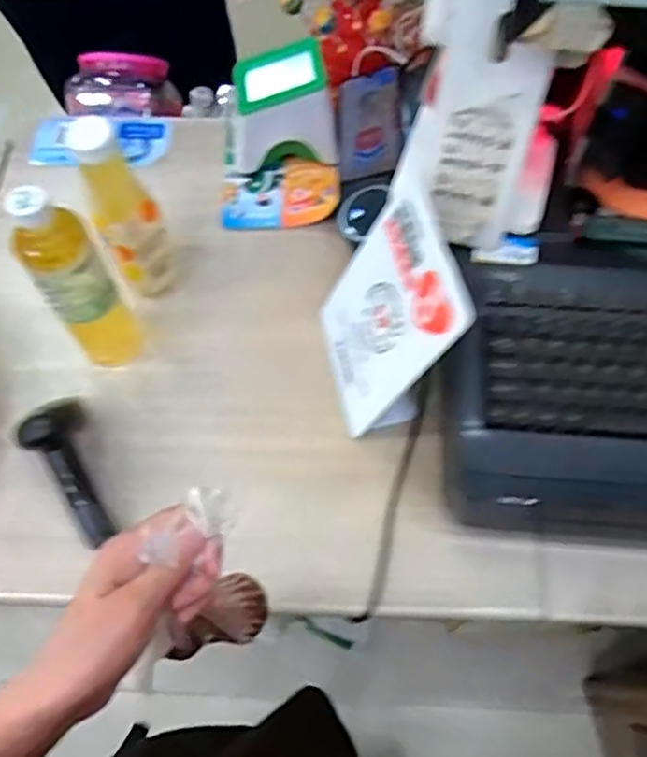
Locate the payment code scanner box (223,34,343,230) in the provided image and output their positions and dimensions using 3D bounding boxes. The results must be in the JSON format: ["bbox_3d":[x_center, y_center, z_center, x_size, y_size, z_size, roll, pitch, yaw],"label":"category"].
[{"bbox_3d":[-0.050,-0.277,0.749,0.139,0.105,0.187,-3,64,0],"label":"payment code scanner box"}]

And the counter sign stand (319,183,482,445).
[{"bbox_3d":[0.053,-0.053,0.581,0.093,0.187,0.147,-12,64,-4],"label":"counter sign stand"}]

